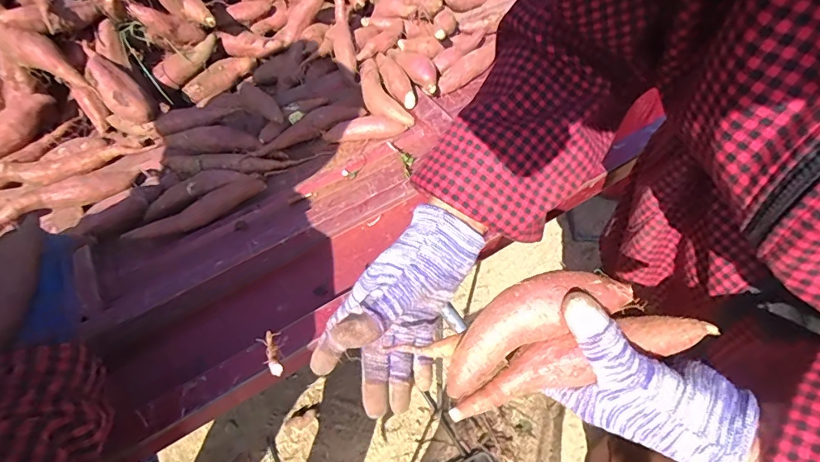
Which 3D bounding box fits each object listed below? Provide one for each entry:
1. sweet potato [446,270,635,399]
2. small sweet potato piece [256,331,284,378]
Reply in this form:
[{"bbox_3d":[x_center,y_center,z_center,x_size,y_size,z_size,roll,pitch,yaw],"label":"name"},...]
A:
[{"bbox_3d":[0.078,0.059,0.293,0.134,0.039,0.036,-31,57,0],"label":"sweet potato"},{"bbox_3d":[-0.113,0.098,0.364,0.019,0.010,0.056,-26,28,-14],"label":"small sweet potato piece"}]

